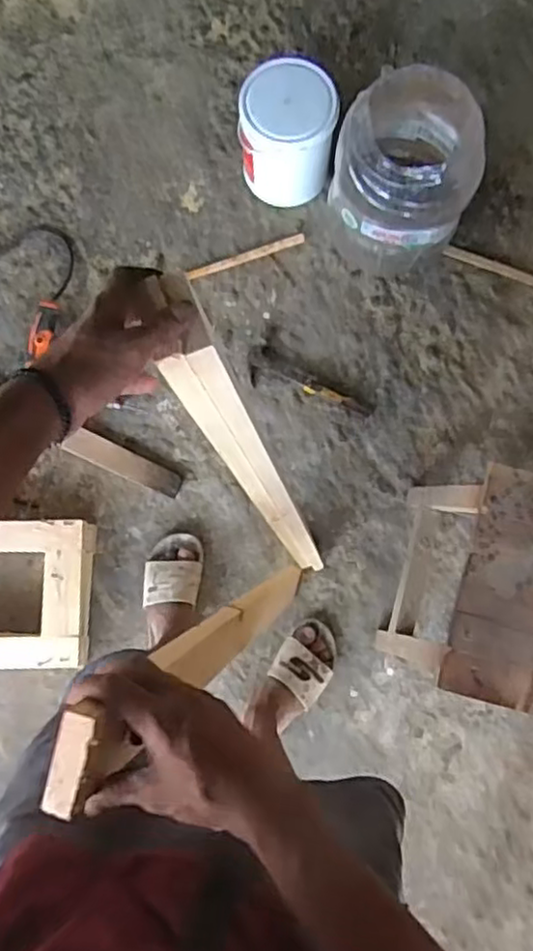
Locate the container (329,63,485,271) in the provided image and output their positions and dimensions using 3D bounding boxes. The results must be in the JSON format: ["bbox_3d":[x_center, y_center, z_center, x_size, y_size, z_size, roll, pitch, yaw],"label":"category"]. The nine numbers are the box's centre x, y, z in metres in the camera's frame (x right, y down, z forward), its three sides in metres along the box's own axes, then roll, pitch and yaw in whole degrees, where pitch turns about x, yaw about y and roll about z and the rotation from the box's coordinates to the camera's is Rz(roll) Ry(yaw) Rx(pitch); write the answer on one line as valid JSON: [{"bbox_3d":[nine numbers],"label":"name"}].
[{"bbox_3d":[0.247,-0.529,1.238,0.232,0.320,0.237,0,84,3],"label":"container"}]

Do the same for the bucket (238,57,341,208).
[{"bbox_3d":[0.039,-0.640,1.301,0.175,0.190,0.163,0,84,3],"label":"bucket"}]

